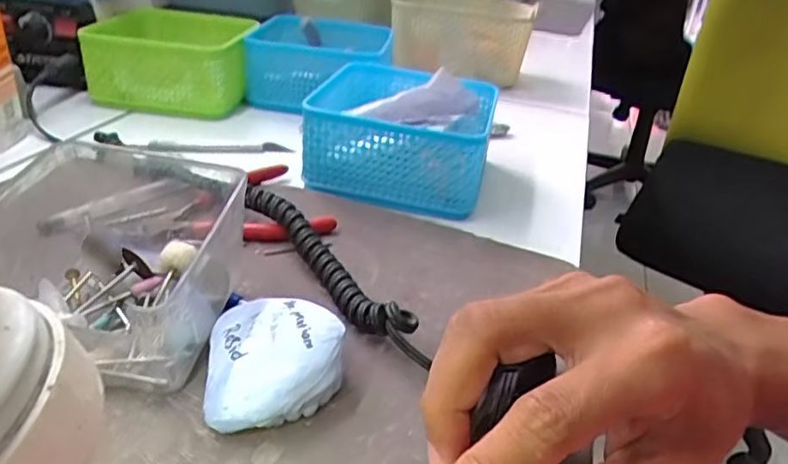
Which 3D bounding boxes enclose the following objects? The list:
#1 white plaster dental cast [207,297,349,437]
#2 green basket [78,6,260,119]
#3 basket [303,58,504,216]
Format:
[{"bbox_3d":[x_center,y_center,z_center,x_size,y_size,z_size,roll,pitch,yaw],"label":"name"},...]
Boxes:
[{"bbox_3d":[-0.051,0.057,0.263,0.055,0.029,0.063,-1,31,-11],"label":"white plaster dental cast"},{"bbox_3d":[-0.207,-0.162,0.572,0.133,0.062,0.127,1,31,-7],"label":"green basket"},{"bbox_3d":[0.006,-0.080,0.465,0.130,0.071,0.134,10,31,7],"label":"basket"}]

